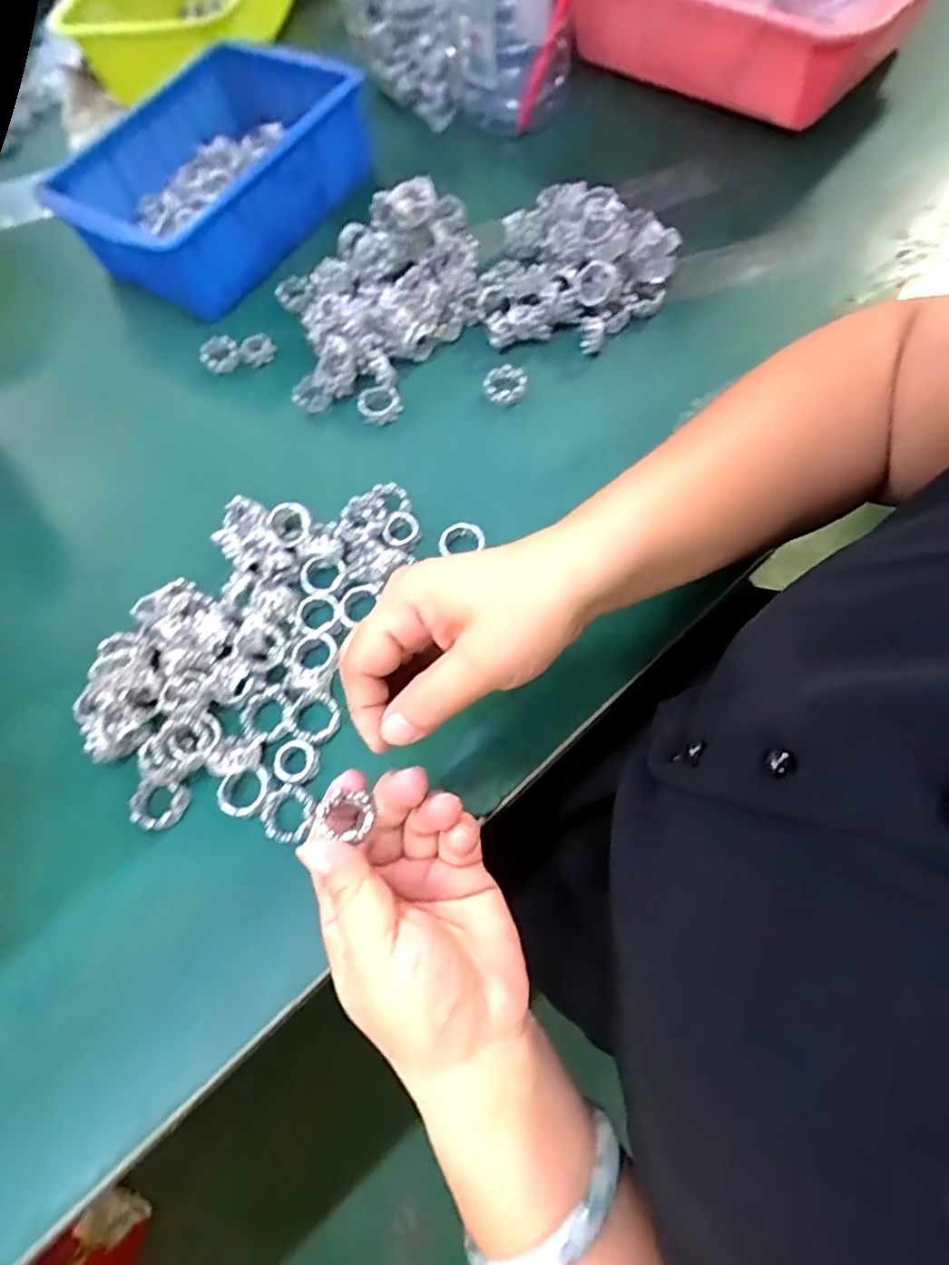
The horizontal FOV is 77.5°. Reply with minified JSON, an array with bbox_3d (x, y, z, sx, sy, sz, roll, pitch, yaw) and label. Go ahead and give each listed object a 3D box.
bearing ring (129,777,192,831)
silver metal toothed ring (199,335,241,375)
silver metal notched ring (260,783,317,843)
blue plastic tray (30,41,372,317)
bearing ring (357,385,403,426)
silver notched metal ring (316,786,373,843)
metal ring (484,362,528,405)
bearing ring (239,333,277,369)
[{"bbox_3d":[-0.176,0.094,0.327,0.030,0.010,0.028,-3,66,6],"label":"bearing ring"},{"bbox_3d":[-0.201,-0.220,0.467,0.030,0.008,0.030,-3,66,6],"label":"silver metal toothed ring"},{"bbox_3d":[-0.099,0.097,0.315,0.030,0.005,0.027,21,71,21],"label":"silver metal notched ring"},{"bbox_3d":[-0.222,-0.395,0.511,0.176,0.065,0.238,36,75,20],"label":"blue plastic tray"},{"bbox_3d":[-0.069,-0.165,0.427,0.028,0.011,0.028,-3,66,6],"label":"bearing ring"},{"bbox_3d":[-0.054,0.075,0.244,0.021,0.005,0.021,3,41,-2],"label":"silver notched metal ring"},{"bbox_3d":[0.022,-0.176,0.419,0.029,0.010,0.028,-3,66,6],"label":"metal ring"},{"bbox_3d":[-0.170,-0.222,0.465,0.027,0.012,0.020,-31,66,-7],"label":"bearing ring"}]

